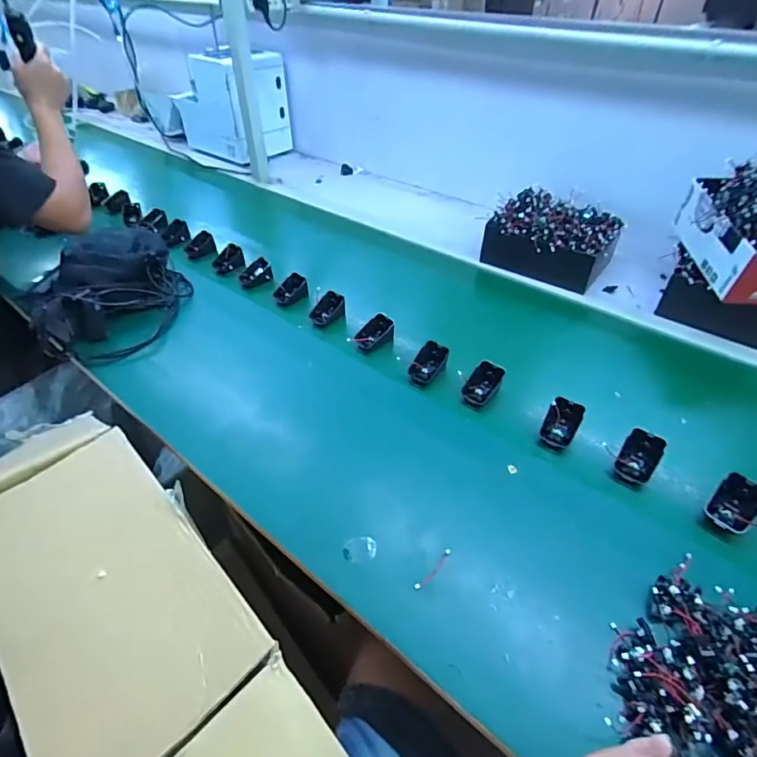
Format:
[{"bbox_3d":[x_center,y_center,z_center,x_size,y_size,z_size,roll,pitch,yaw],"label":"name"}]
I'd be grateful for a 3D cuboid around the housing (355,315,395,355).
[{"bbox_3d":[-0.008,-0.076,0.792,0.064,0.045,0.049,-22,47,-22],"label":"housing"}]

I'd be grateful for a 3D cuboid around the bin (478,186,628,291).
[{"bbox_3d":[0.356,-0.294,0.948,0.240,0.121,0.177,23,48,23],"label":"bin"}]

